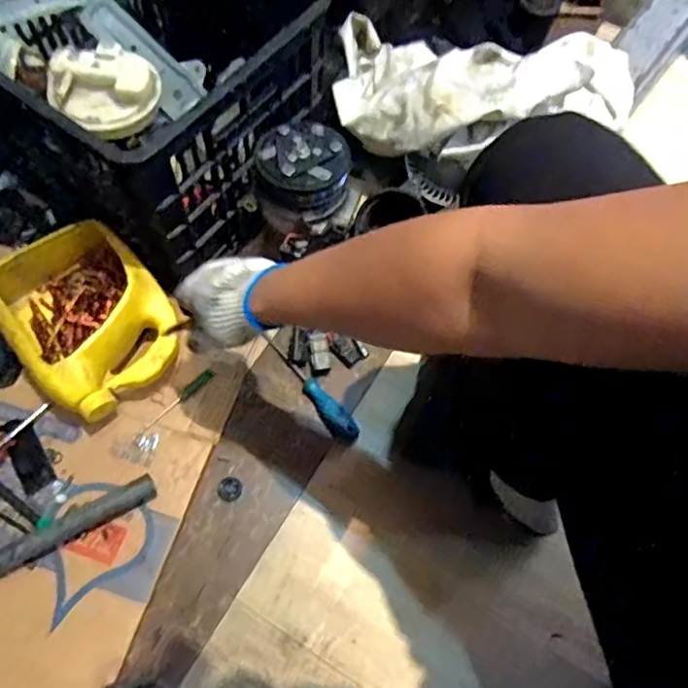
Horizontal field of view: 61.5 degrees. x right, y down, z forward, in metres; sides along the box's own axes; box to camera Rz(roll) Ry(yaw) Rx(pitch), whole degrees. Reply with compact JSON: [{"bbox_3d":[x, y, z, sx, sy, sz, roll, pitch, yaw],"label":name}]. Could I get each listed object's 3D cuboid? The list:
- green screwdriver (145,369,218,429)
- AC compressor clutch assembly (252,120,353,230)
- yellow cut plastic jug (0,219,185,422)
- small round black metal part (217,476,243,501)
[{"bbox_3d":[-0.208,0.069,0.738,0.014,0.010,0.108,40,69,14],"label":"green screwdriver"},{"bbox_3d":[-0.050,-0.205,0.699,0.098,0.075,0.103,1,65,-2],"label":"AC compressor clutch assembly"},{"bbox_3d":[-0.311,-0.033,0.715,0.172,0.097,0.221,-38,73,-16],"label":"yellow cut plastic jug"},{"bbox_3d":[-0.139,0.177,0.707,0.029,0.004,0.029,1,65,-2],"label":"small round black metal part"}]

